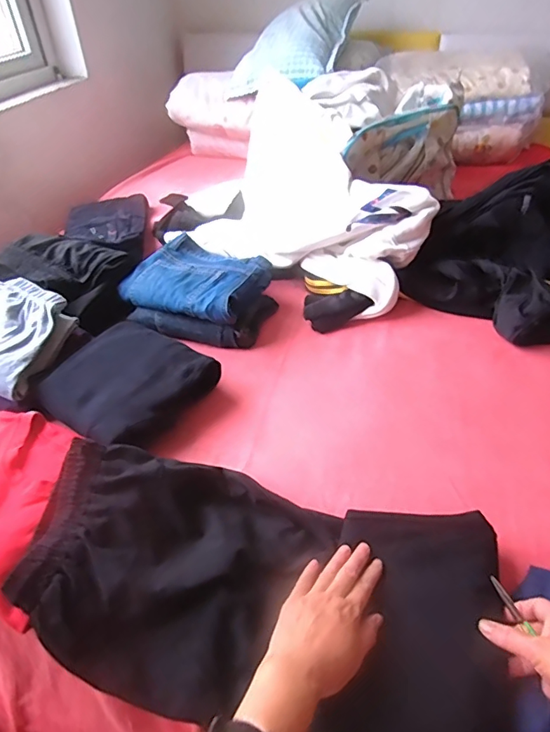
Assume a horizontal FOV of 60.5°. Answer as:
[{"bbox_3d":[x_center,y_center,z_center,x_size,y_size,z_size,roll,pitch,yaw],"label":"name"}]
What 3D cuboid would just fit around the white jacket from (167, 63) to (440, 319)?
[{"bbox_3d":[-0.003,-0.387,1.048,0.371,0.227,0.731,-20,45,-19],"label":"white jacket"}]

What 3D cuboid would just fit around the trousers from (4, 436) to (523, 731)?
[{"bbox_3d":[-0.010,0.237,0.513,0.496,0.087,0.243,12,44,5],"label":"trousers"}]

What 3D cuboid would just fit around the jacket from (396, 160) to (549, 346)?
[{"bbox_3d":[0.499,-0.227,0.908,0.400,0.198,0.330,-32,50,-30],"label":"jacket"}]

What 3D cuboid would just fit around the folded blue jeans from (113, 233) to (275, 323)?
[{"bbox_3d":[-0.143,-0.173,0.881,0.238,0.048,0.205,16,45,19],"label":"folded blue jeans"}]

